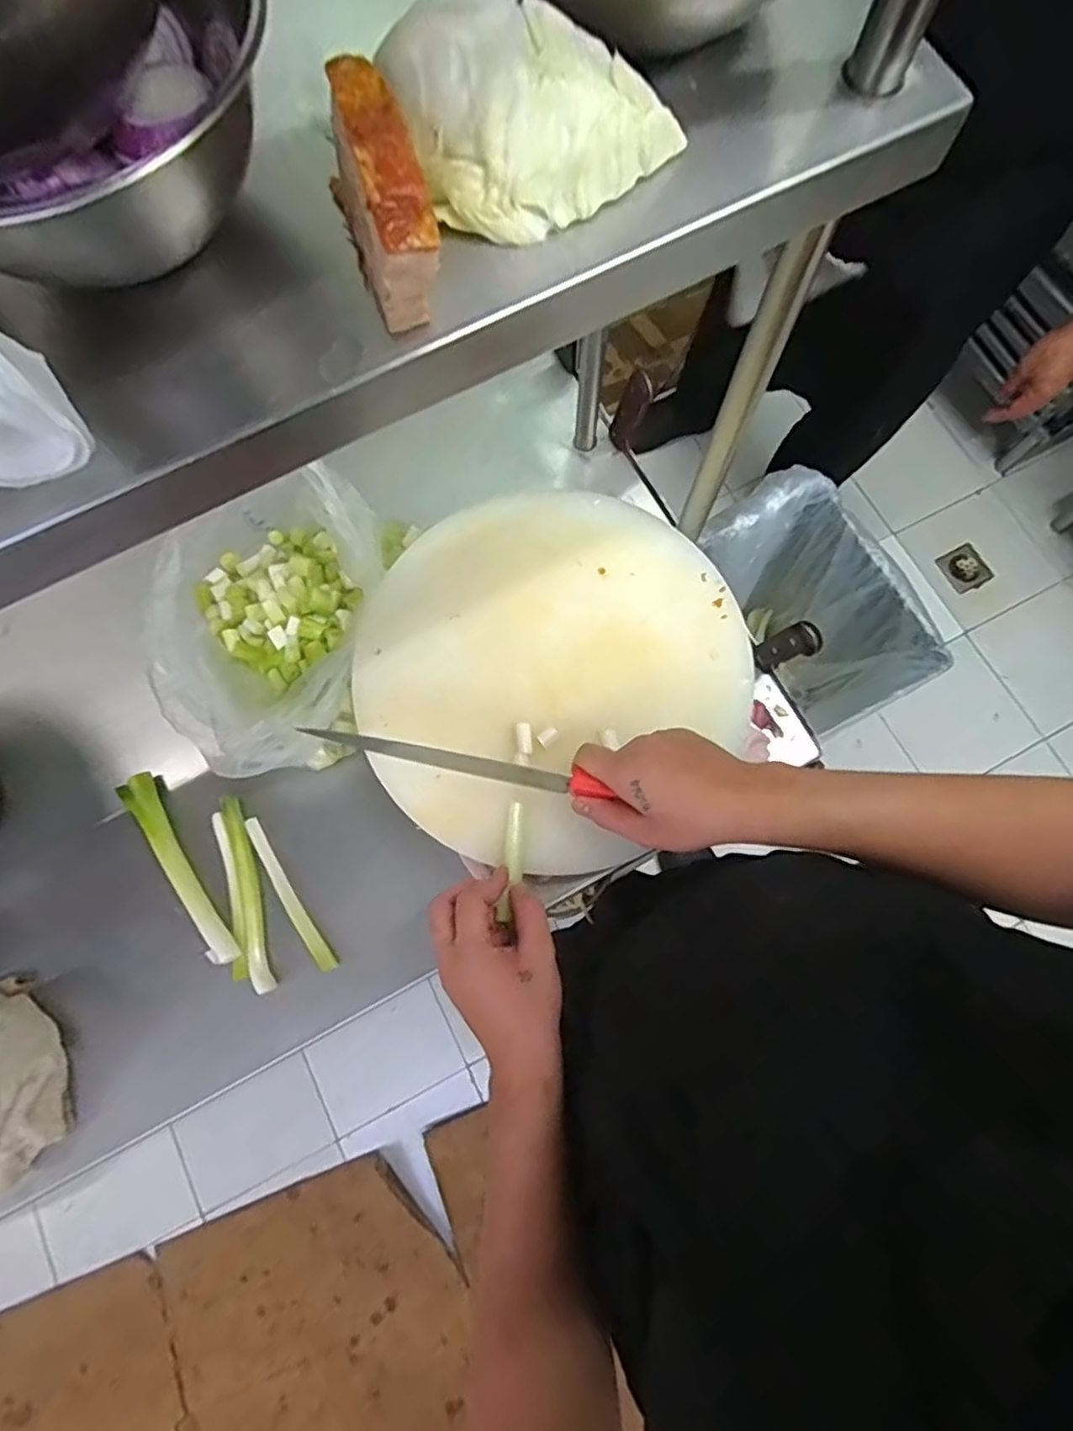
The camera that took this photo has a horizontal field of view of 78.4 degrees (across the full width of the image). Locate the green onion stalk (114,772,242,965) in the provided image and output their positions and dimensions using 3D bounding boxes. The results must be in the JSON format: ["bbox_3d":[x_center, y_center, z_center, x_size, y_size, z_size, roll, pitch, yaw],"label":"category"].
[{"bbox_3d":[-0.357,0.152,0.659,0.034,0.020,0.212,-32,79,-5],"label":"green onion stalk"}]

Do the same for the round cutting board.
[{"bbox_3d":[0.008,-0.048,0.601,0.322,0.031,0.346,0,78,1],"label":"round cutting board"}]

